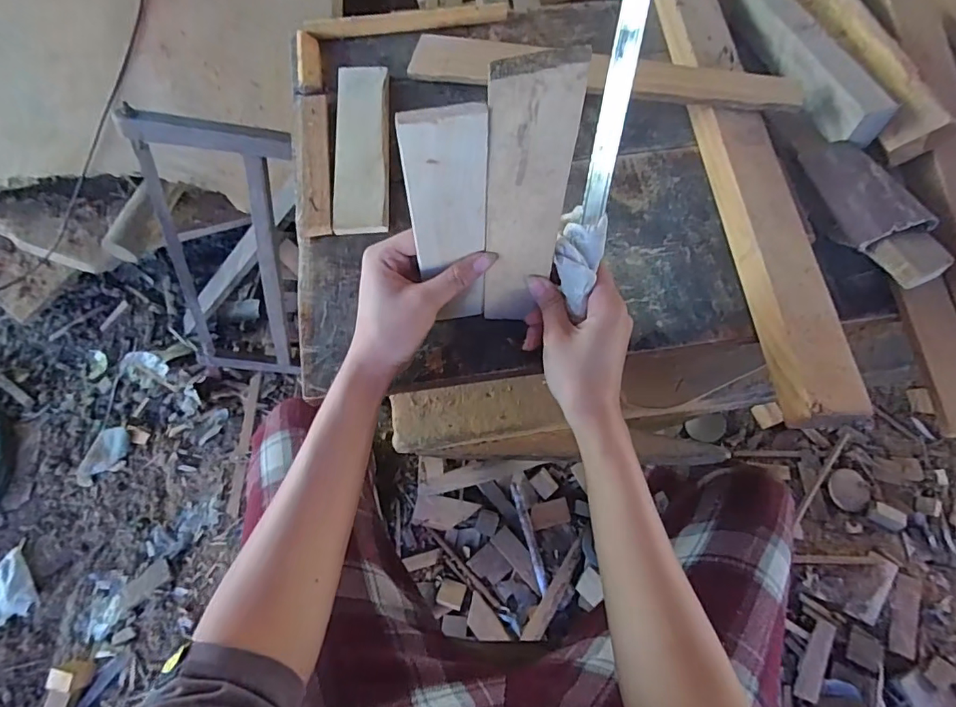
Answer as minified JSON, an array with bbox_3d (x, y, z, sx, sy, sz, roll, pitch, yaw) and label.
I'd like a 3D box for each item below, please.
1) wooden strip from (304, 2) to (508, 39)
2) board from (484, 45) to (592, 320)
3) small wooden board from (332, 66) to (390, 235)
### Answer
[{"bbox_3d":[-0.075,-0.361,0.552,0.214,0.014,0.019,-9,63,-7],"label":"wooden strip"},{"bbox_3d":[0.029,-0.088,0.335,0.049,0.211,0.010,3,59,-1],"label":"board"},{"bbox_3d":[-0.112,-0.202,0.492,0.049,0.004,0.199,-1,69,-6],"label":"small wooden board"}]

